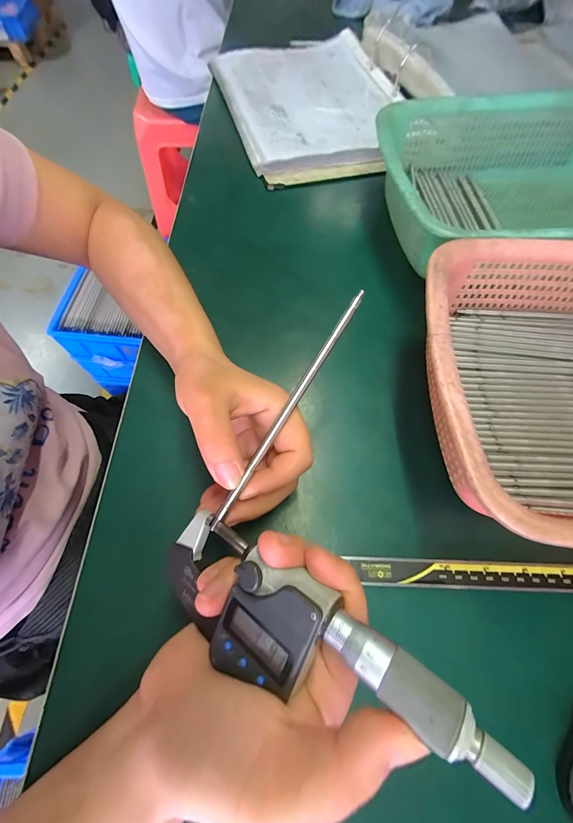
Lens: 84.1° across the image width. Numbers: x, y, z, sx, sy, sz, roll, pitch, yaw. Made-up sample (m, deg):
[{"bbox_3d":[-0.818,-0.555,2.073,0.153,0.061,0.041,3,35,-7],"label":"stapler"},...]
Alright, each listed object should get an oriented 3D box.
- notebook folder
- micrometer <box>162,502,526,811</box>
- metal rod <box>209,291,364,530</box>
[{"bbox_3d":[0.035,-0.449,0.463,0.239,0.047,0.322,-15,66,-8],"label":"notebook folder"},{"bbox_3d":[0.002,0.092,0.132,0.155,0.030,0.047,11,63,31],"label":"micrometer"},{"bbox_3d":[0.004,-0.006,0.183,0.005,0.005,0.161,29,79,14],"label":"metal rod"}]

